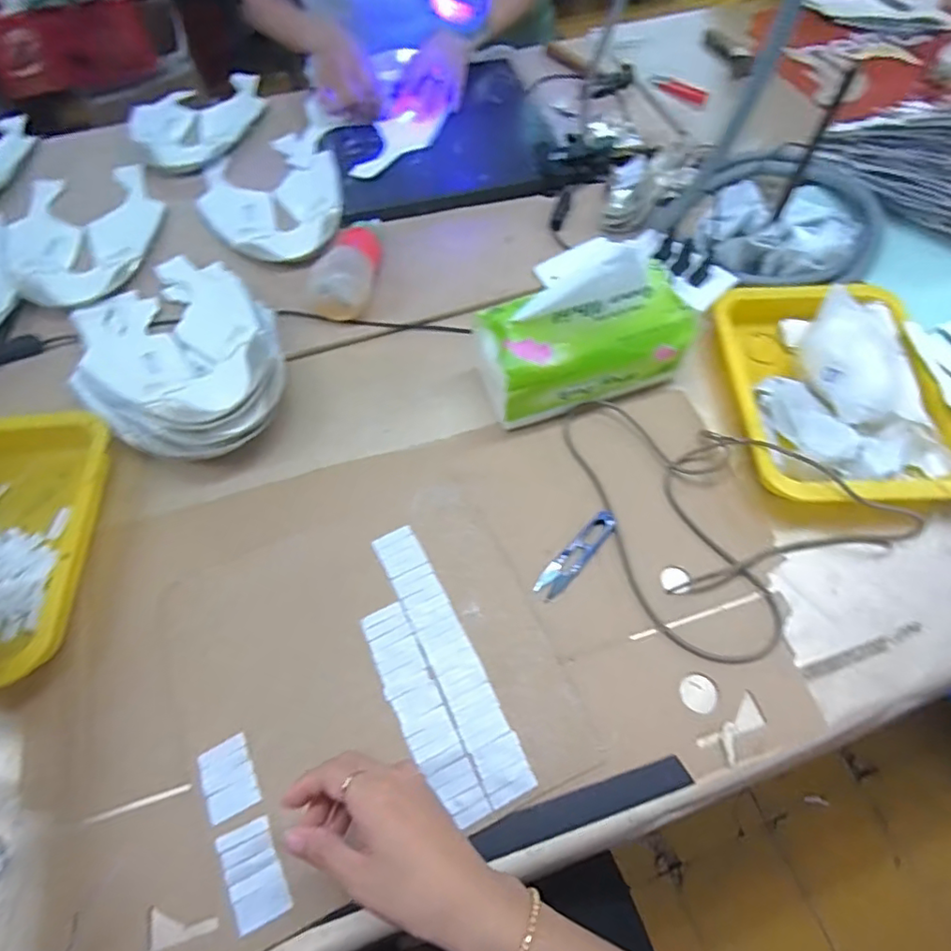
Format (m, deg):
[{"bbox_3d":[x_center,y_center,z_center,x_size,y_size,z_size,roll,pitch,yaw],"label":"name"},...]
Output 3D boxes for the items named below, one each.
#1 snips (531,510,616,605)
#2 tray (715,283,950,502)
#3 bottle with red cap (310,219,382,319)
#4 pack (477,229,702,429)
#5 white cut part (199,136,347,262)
[{"bbox_3d":[0.092,0.070,0.517,0.023,0.004,0.103,39,68,19],"label":"snips"},{"bbox_3d":[0.354,-0.092,0.559,0.189,0.066,0.254,0,61,1],"label":"tray"},{"bbox_3d":[-0.139,-0.241,0.647,0.055,0.044,0.157,8,61,5],"label":"bottle with red cap"},{"bbox_3d":[0.105,-0.143,0.536,0.200,0.162,0.087,-15,62,-8],"label":"pack"},{"bbox_3d":[-0.259,-0.358,0.747,0.179,0.014,0.234,-23,63,-12],"label":"white cut part"}]

